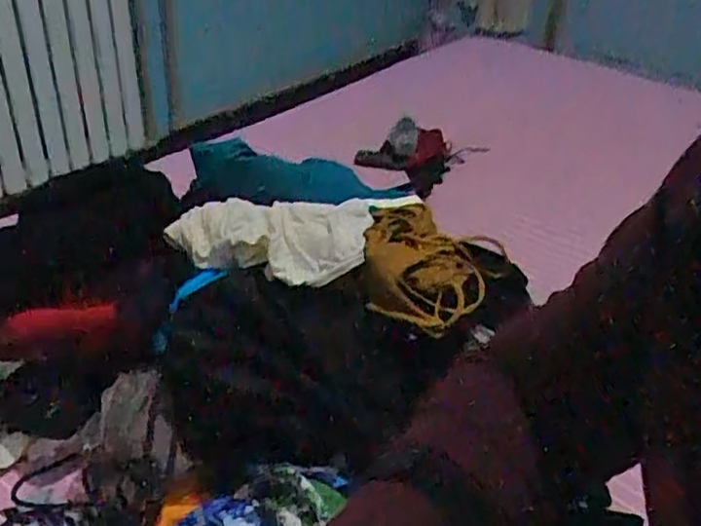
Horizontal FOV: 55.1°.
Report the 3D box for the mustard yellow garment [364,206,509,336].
[{"bbox_3d":[0.085,0.001,0.655,0.136,0.047,0.184,6,33,4],"label":"mustard yellow garment"}]

